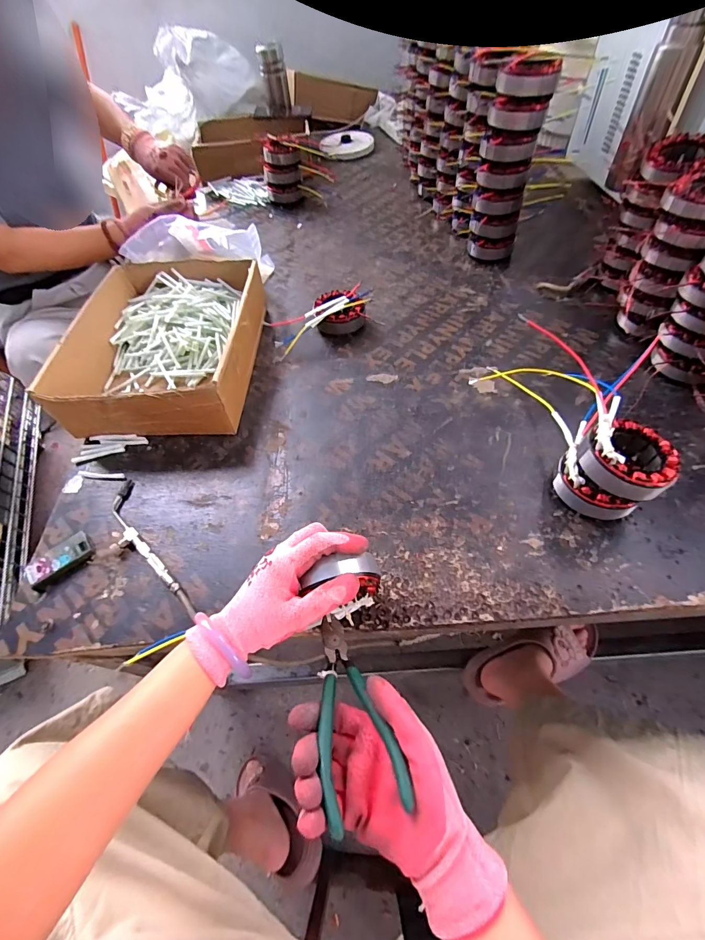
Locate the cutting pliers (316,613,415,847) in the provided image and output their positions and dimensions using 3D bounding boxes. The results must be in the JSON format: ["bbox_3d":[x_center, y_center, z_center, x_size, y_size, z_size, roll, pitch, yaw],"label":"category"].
[{"bbox_3d":[-0.007,0.186,0.314,0.052,0.012,0.146,-20,40,-9],"label":"cutting pliers"}]

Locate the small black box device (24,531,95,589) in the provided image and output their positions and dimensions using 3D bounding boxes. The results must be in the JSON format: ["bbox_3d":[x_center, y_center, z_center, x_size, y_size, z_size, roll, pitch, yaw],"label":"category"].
[{"bbox_3d":[-0.331,0.102,0.442,0.066,0.015,0.035,-38,60,-20],"label":"small black box device"}]

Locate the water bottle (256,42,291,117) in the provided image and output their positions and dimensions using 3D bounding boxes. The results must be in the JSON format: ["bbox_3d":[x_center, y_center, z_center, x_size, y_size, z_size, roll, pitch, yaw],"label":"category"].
[{"bbox_3d":[-0.216,-1.080,1.085,0.072,0.136,0.085,-10,55,-2],"label":"water bottle"}]

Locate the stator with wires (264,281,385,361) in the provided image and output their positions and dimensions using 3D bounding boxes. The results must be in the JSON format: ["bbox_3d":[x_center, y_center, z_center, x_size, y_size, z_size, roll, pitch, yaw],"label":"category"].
[{"bbox_3d":[-0.050,-0.255,0.655,0.179,0.040,0.085,-23,56,-11],"label":"stator with wires"}]

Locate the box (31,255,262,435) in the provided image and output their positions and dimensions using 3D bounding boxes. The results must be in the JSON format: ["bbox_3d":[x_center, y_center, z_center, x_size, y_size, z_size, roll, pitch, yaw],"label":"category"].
[{"bbox_3d":[-0.275,-0.200,0.605,0.241,0.096,0.336,-1,55,5],"label":"box"}]

